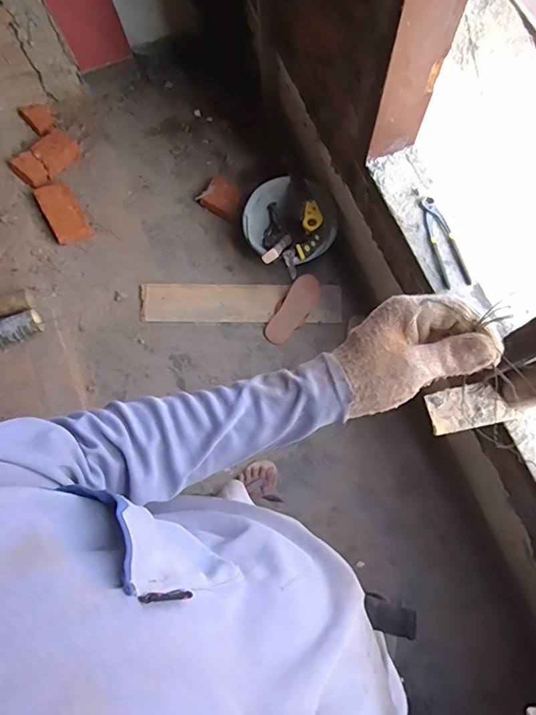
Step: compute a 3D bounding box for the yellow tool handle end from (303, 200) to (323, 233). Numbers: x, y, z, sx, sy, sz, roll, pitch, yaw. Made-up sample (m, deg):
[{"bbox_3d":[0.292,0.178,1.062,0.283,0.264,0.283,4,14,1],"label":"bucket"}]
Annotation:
[{"bbox_3d":[0.129,-0.401,1.332,0.054,0.028,0.084,10,98,11],"label":"yellow tool handle end"}]

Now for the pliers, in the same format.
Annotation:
[{"bbox_3d":[0.373,-0.248,0.999,0.052,0.012,0.205,-15,75,-1],"label":"pliers"}]

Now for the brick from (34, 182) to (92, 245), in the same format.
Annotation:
[{"bbox_3d":[-0.658,-0.466,1.491,0.112,0.047,0.225,-28,75,-4],"label":"brick"}]

